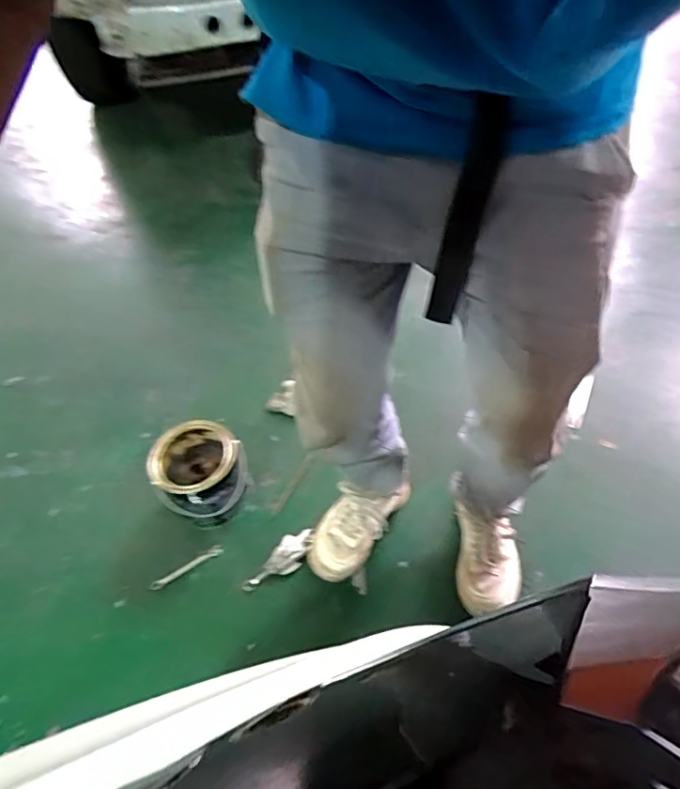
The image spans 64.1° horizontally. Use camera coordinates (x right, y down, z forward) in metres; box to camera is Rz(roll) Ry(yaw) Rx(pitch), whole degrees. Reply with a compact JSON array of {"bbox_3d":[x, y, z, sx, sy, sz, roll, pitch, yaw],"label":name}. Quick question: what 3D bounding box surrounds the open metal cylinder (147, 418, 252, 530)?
[{"bbox_3d":[-0.279,0.164,1.102,0.169,0.186,0.162,-3,51,4],"label":"open metal cylinder"}]

